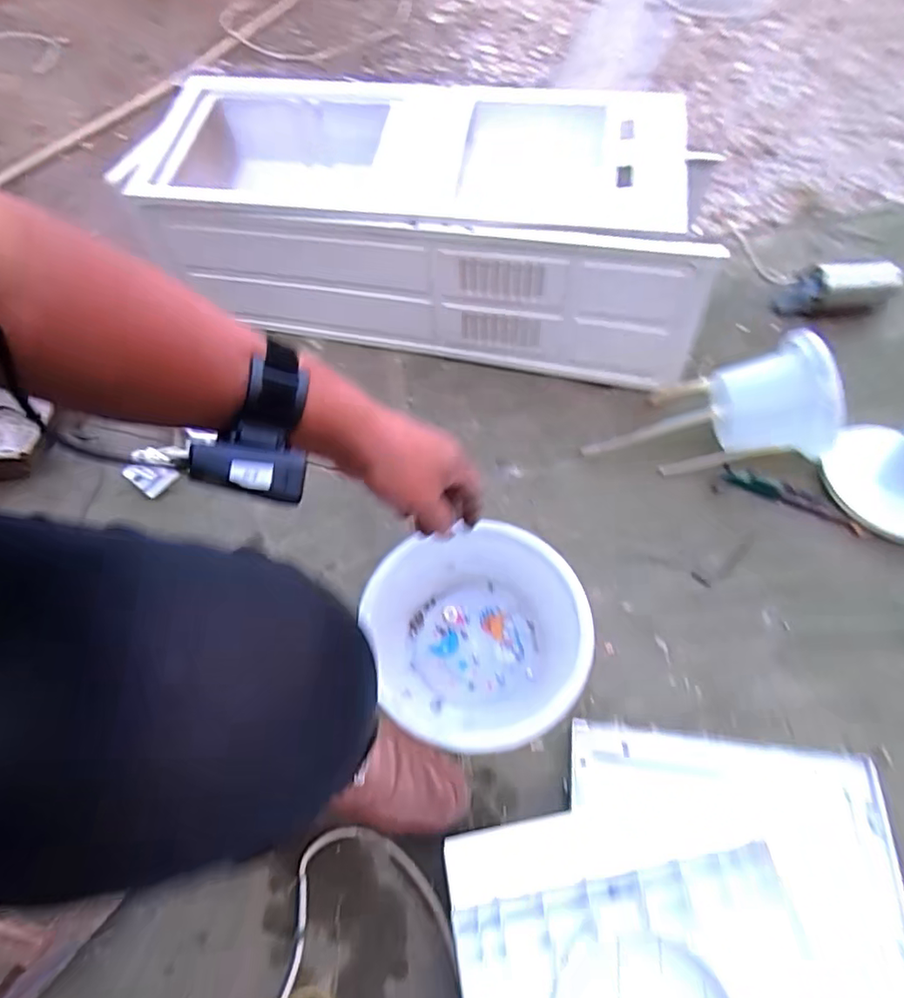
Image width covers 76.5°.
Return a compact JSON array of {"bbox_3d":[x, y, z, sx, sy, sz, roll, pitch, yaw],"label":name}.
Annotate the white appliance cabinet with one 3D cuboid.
[{"bbox_3d":[-0.046,-0.514,0.992,0.924,0.264,0.459,12,58,12],"label":"white appliance cabinet"}]

